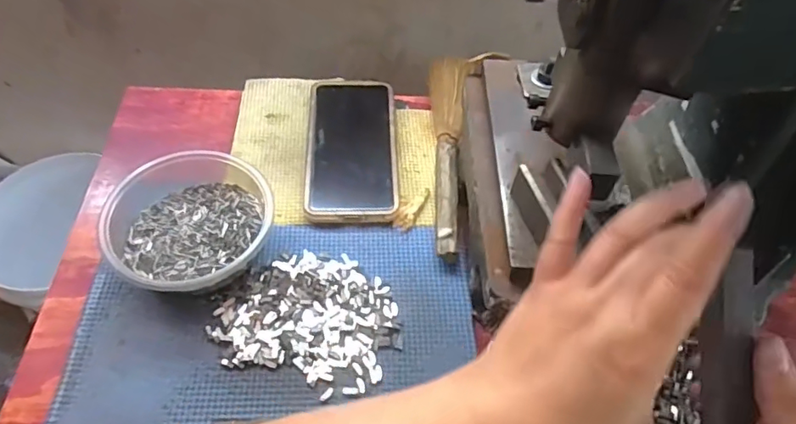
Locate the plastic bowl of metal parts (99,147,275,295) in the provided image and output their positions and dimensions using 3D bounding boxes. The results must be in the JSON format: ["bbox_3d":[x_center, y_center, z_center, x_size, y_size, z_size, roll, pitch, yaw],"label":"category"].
[{"bbox_3d":[-0.147,0.009,0.390,0.111,0.048,0.107,2,54,-3],"label":"plastic bowl of metal parts"}]

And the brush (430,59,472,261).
[{"bbox_3d":[0.044,-0.057,0.474,0.031,0.020,0.228,5,54,-1],"label":"brush"}]

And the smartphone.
[{"bbox_3d":[-0.040,-0.058,0.470,0.074,0.010,0.154,1,54,-4],"label":"smartphone"}]

